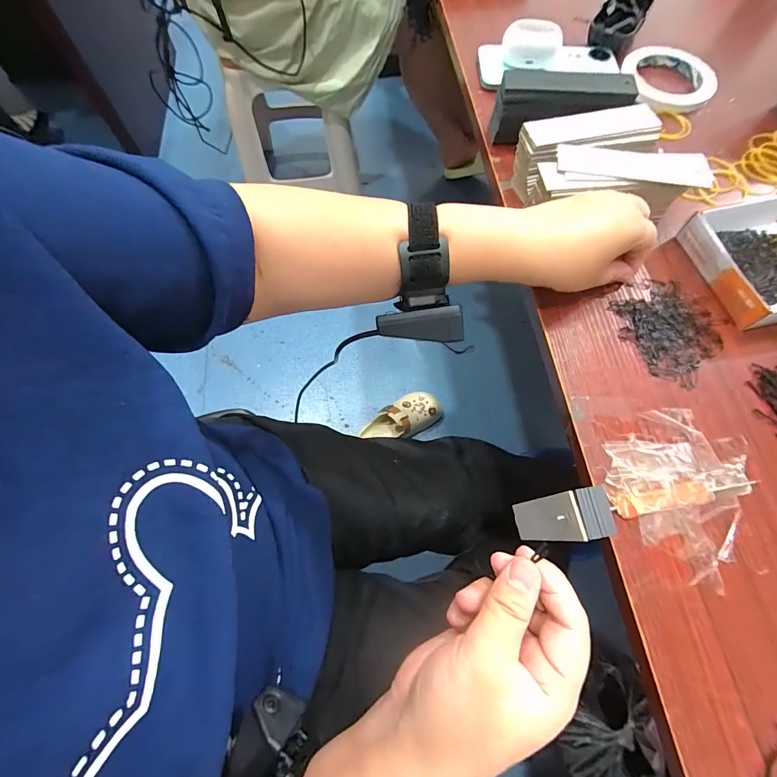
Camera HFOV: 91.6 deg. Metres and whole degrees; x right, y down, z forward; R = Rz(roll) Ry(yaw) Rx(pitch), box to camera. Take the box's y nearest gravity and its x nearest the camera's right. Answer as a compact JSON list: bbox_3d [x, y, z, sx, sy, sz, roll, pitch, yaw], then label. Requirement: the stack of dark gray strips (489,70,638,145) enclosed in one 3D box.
[{"bbox_3d":[0.170,-0.274,0.378,0.130,0.054,0.044,4,67,1],"label":"stack of dark gray strips"}]

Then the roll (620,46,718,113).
[{"bbox_3d":[0.320,-0.356,0.432,0.098,0.016,0.095,0,67,0],"label":"roll"}]

